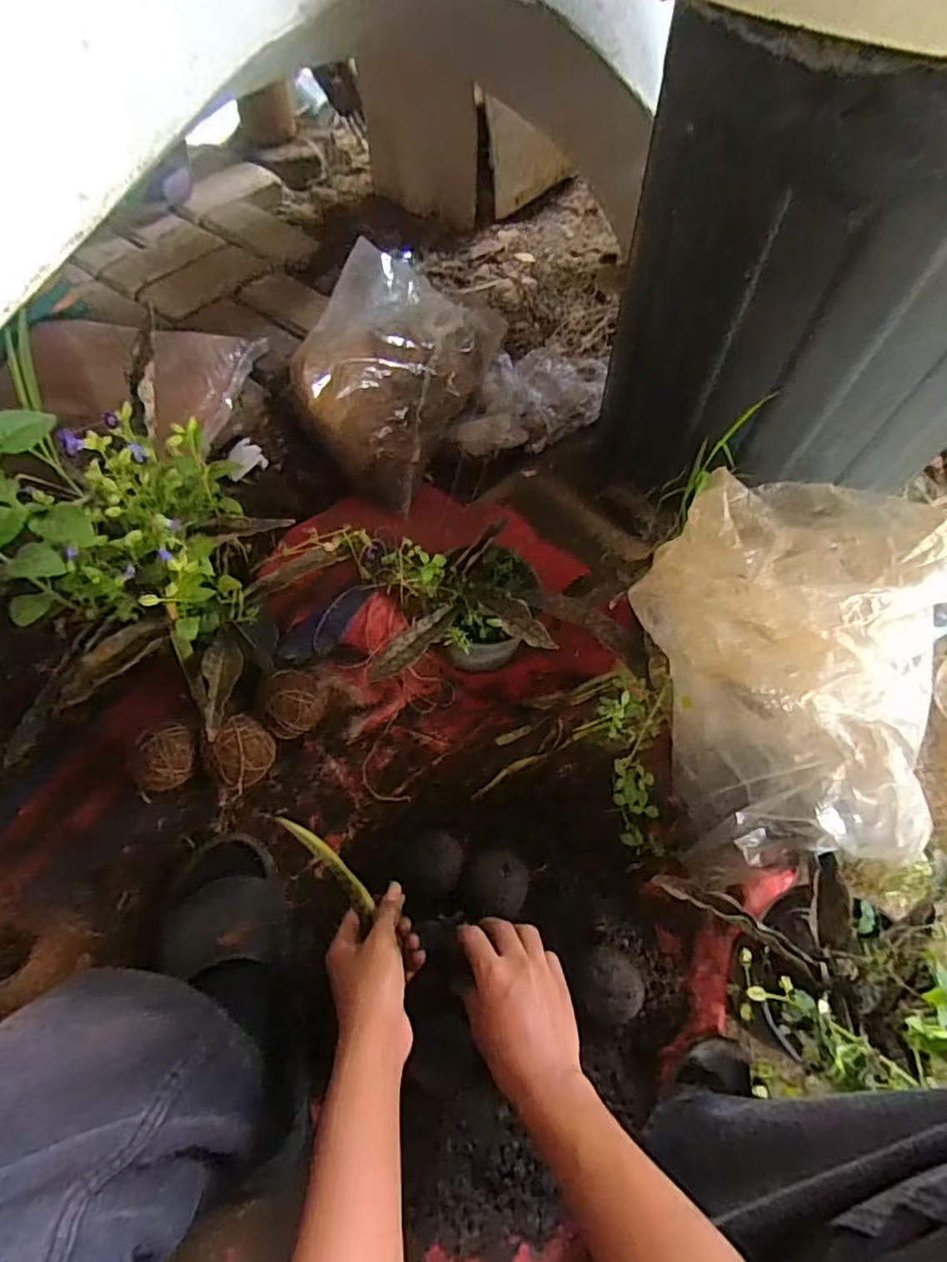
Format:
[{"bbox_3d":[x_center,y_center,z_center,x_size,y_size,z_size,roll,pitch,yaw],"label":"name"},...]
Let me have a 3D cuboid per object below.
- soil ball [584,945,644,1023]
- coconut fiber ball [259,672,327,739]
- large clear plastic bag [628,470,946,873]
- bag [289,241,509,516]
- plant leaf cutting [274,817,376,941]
[{"bbox_3d":[0.122,0.313,0.553,0.051,0.062,0.056,1,59,-1],"label":"soil ball"},{"bbox_3d":[-0.192,0.082,0.678,0.068,0.067,0.063,1,59,-1],"label":"coconut fiber ball"},{"bbox_3d":[0.273,0.043,0.592,0.220,0.290,0.322,-7,59,-6],"label":"large clear plastic bag"},{"bbox_3d":[-0.103,-0.367,0.829,0.171,0.231,0.296,25,62,13],"label":"bag"},{"bbox_3d":[-0.119,0.192,0.516,0.106,0.016,0.016,44,67,9],"label":"plant leaf cutting"}]

